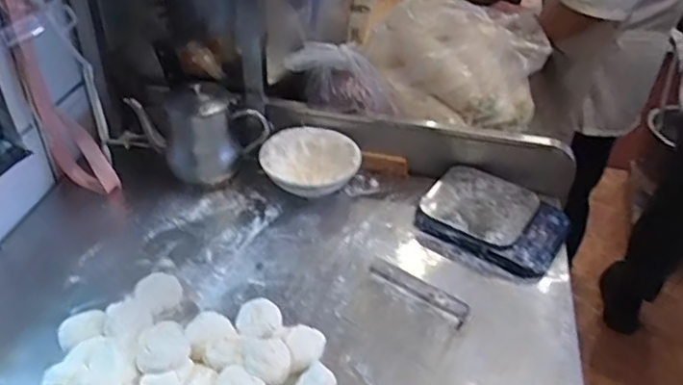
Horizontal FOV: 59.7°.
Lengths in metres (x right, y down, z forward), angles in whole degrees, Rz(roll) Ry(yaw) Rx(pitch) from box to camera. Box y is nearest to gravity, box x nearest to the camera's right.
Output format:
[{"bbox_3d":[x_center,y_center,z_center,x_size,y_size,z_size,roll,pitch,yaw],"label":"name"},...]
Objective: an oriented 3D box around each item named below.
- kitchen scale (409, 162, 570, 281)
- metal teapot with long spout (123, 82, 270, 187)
[{"bbox_3d":[0.230,0.041,0.900,0.204,0.045,0.173,22,42,25],"label":"kitchen scale"},{"bbox_3d":[-0.222,-0.098,0.954,0.173,0.158,0.112,-24,46,-28],"label":"metal teapot with long spout"}]

